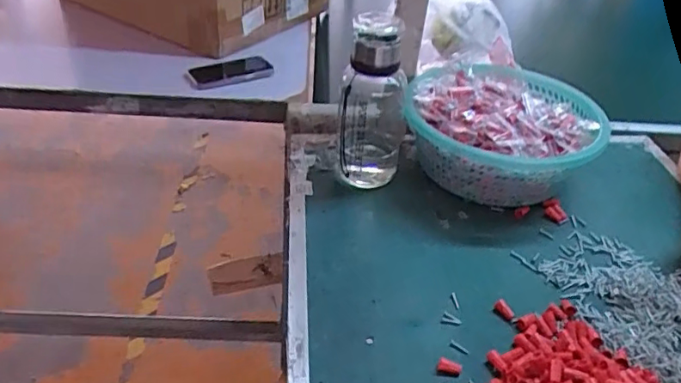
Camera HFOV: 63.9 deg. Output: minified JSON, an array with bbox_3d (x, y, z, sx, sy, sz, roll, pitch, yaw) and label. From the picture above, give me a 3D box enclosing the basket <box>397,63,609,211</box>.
[{"bbox_3d":[0.237,-0.099,0.818,0.261,0.110,0.301,14,38,12],"label":"basket"}]

